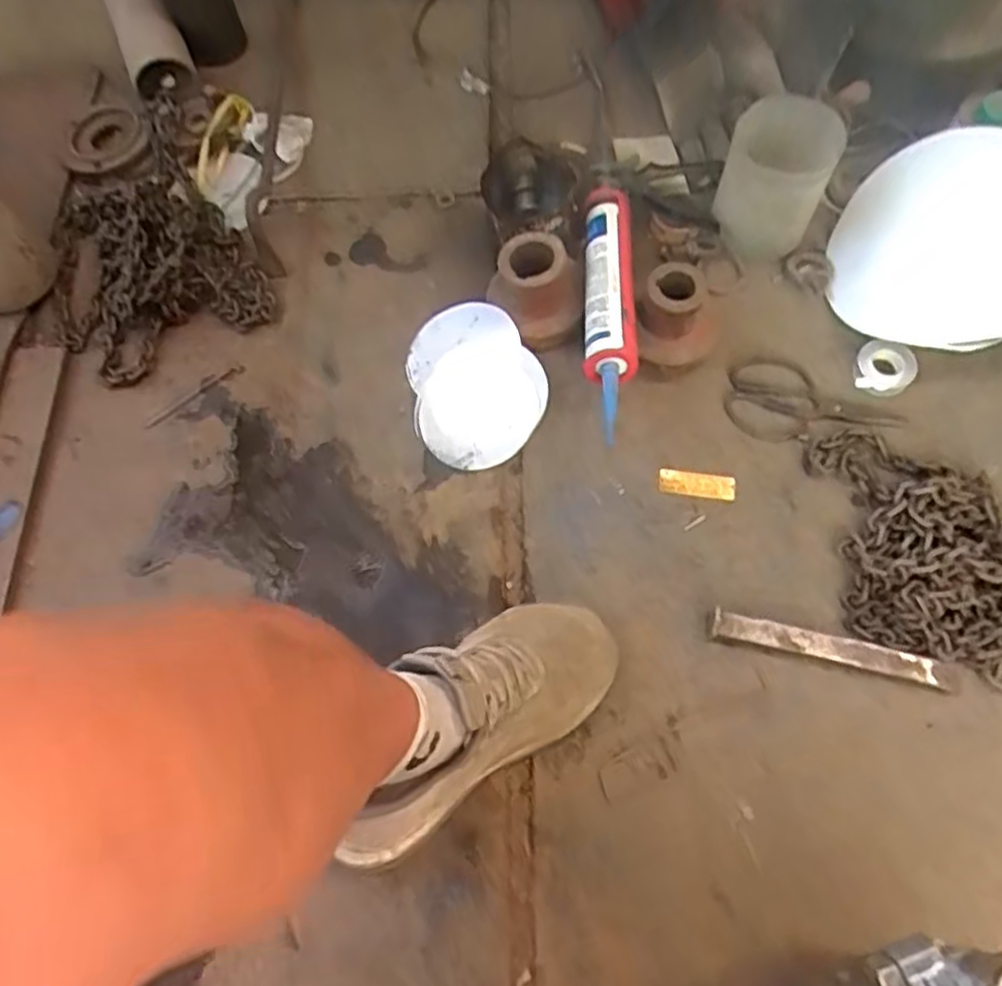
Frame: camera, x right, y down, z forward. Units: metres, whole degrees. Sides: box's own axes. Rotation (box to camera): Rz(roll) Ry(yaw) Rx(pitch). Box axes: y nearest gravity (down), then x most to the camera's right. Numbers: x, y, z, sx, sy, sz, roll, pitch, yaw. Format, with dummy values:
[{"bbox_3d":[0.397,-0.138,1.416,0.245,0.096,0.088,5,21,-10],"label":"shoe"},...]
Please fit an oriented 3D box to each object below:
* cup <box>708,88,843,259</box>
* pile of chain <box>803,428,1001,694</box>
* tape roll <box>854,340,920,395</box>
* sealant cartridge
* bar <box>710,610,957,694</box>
[{"bbox_3d":[0.302,-0.346,0.843,0.113,0.125,0.115,22,71,11],"label":"cup"},{"bbox_3d":[0.406,0.052,0.733,0.232,0.033,0.201,21,71,10],"label":"pile of chain"},{"bbox_3d":[0.414,-0.133,0.815,0.061,0.019,0.054,23,71,11],"label":"tape roll"},{"bbox_3d":[0.114,-0.206,0.804,0.056,0.042,0.308,-1,67,4],"label":"sealant cartridge"},{"bbox_3d":[0.308,0.146,0.706,0.222,0.015,0.027,12,69,7],"label":"bar"}]

